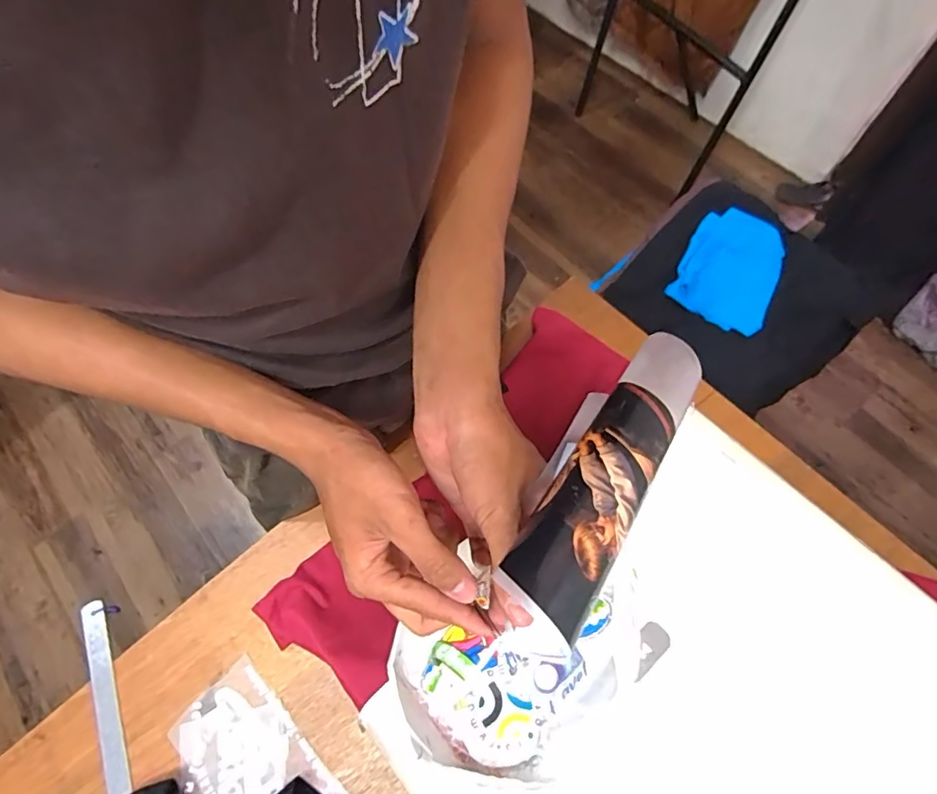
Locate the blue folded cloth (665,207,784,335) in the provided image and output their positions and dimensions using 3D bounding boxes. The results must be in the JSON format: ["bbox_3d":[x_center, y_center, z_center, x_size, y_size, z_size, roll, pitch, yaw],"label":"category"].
[{"bbox_3d":[0.485,-0.242,0.958,0.169,0.020,0.252,27,70,13],"label":"blue folded cloth"}]

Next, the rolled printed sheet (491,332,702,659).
[{"bbox_3d":[0.076,0.046,0.299,0.050,0.045,0.188,28,69,14],"label":"rolled printed sheet"}]

